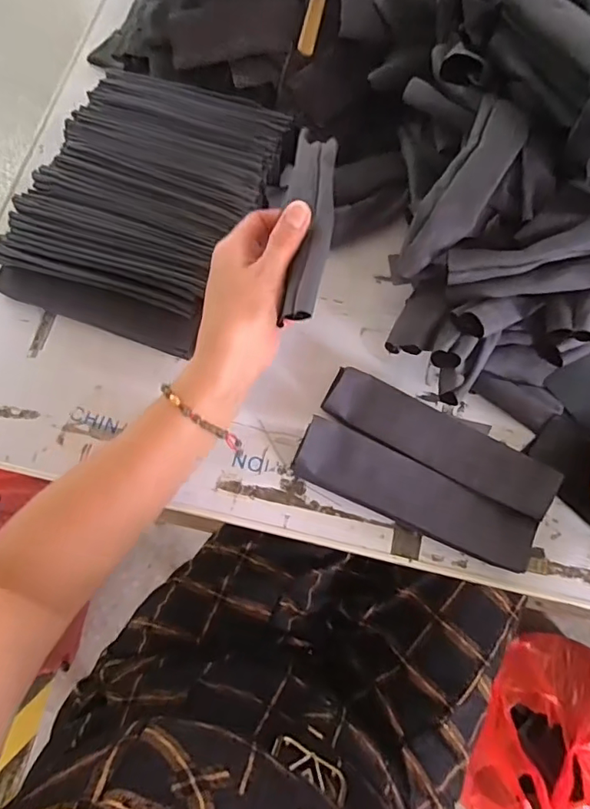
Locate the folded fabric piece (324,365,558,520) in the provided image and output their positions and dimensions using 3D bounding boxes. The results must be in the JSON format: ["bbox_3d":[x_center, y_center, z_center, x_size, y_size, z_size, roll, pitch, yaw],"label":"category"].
[{"bbox_3d":[0.112,0.029,0.424,0.185,0.028,0.044,29,76,10],"label":"folded fabric piece"}]

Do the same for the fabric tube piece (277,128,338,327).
[{"bbox_3d":[0.011,-0.137,0.386,0.034,0.016,0.172,4,67,2],"label":"fabric tube piece"}]

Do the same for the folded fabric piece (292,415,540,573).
[{"bbox_3d":[0.091,0.070,0.413,0.186,0.026,0.047,24,75,8],"label":"folded fabric piece"}]

